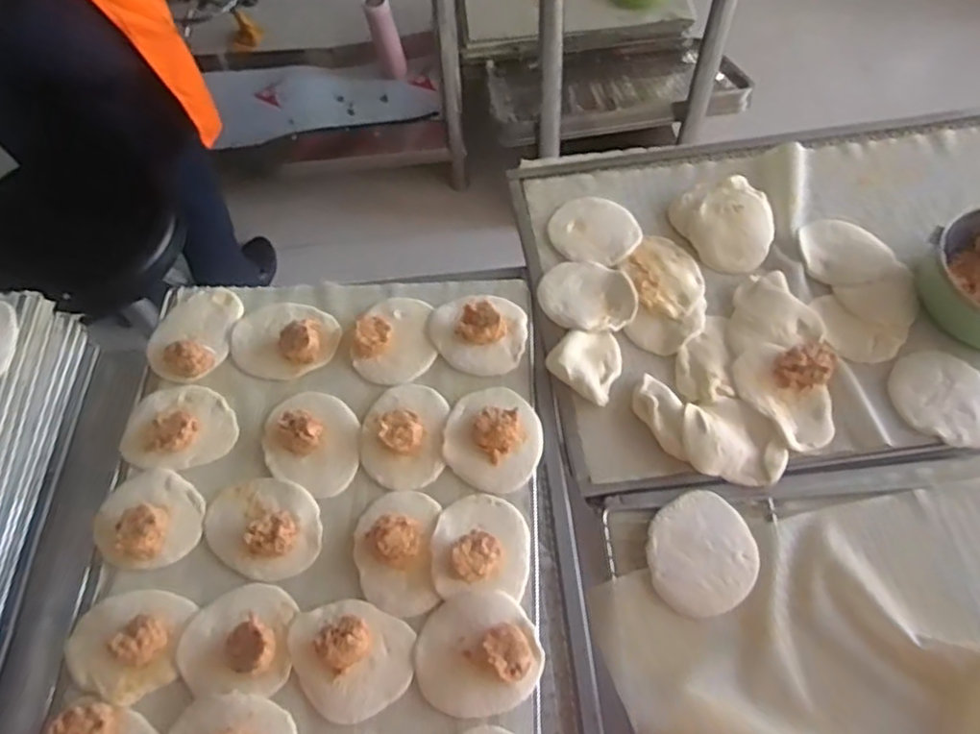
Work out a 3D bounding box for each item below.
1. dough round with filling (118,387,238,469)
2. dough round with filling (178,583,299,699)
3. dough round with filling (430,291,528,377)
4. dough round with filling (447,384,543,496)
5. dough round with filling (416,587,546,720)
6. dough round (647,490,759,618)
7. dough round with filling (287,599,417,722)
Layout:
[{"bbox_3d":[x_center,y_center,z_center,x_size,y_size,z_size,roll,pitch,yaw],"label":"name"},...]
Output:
[{"bbox_3d":[-0.300,0.052,0.660,0.102,0.031,0.086,-16,62,-7],"label":"dough round with filling"},{"bbox_3d":[-0.207,0.217,0.557,0.088,0.033,0.083,-1,61,1],"label":"dough round with filling"},{"bbox_3d":[-0.013,-0.039,0.695,0.098,0.028,0.084,18,63,11],"label":"dough round with filling"},{"bbox_3d":[0.004,0.060,0.640,0.086,0.032,0.099,9,62,7],"label":"dough round with filling"},{"bbox_3d":[-0.009,0.224,0.547,0.098,0.029,0.091,-1,61,1],"label":"dough round with filling"},{"bbox_3d":[0.181,0.157,0.588,0.086,0.011,0.102,-1,61,1],"label":"dough round"},{"bbox_3d":[-0.116,0.229,0.547,0.101,0.031,0.086,24,65,14],"label":"dough round with filling"}]

